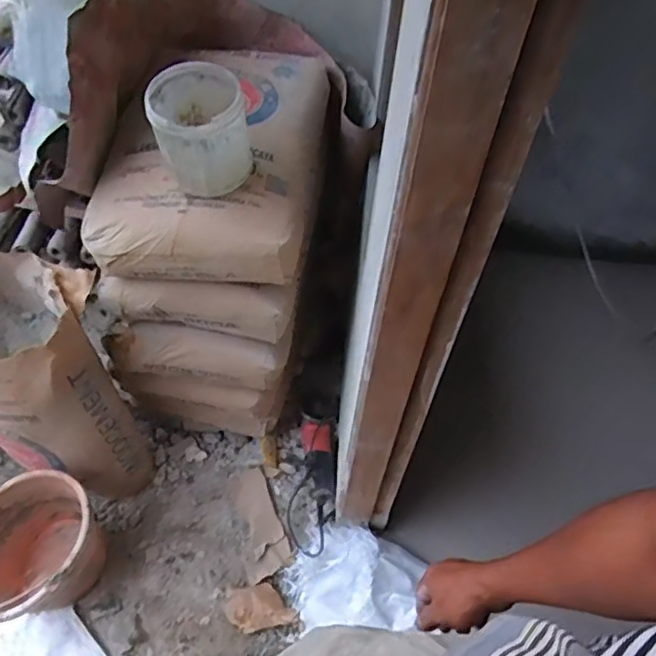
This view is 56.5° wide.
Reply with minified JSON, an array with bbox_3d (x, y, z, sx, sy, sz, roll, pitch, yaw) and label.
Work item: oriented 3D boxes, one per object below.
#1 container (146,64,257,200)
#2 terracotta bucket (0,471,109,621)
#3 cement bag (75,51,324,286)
[{"bbox_3d":[-0.196,-0.300,0.948,0.139,0.153,0.135,-10,55,-11],"label":"container"},{"bbox_3d":[-0.596,0.453,1.231,0.248,0.200,0.276,35,59,20],"label":"terracotta bucket"},{"bbox_3d":[-0.205,-0.331,1.133,0.356,0.118,0.521,8,54,2],"label":"cement bag"}]

